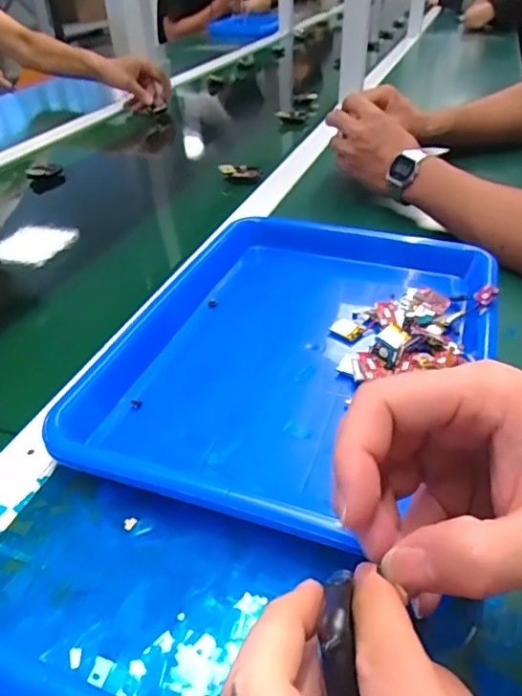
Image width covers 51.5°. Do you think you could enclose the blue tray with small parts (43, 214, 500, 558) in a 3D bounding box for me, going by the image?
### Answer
[{"bbox_3d":[0.025,-0.011,0.409,0.266,0.035,0.316,12,40,17],"label":"blue tray with small parts"}]

